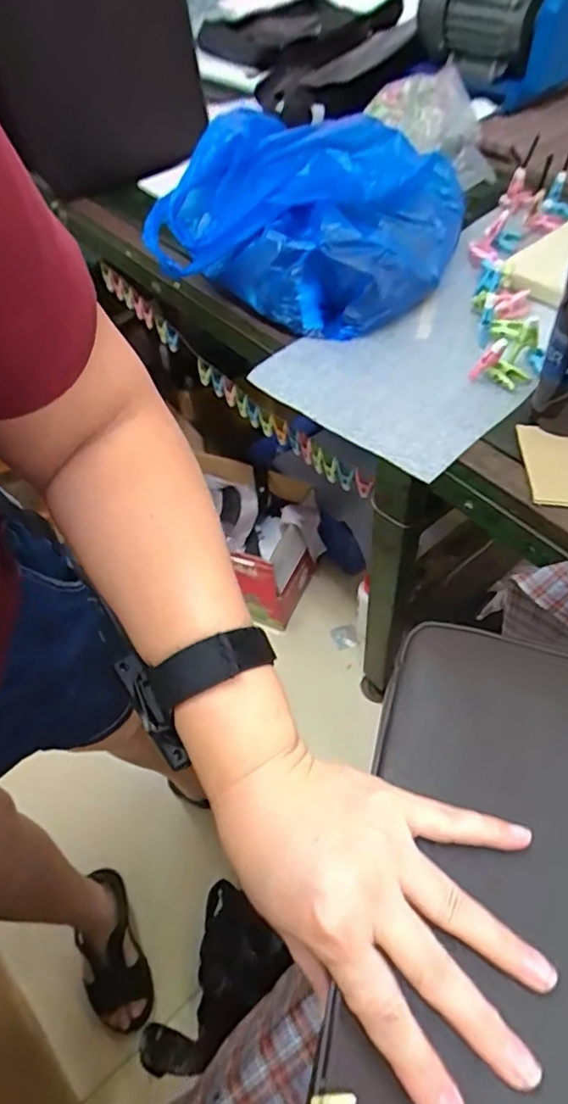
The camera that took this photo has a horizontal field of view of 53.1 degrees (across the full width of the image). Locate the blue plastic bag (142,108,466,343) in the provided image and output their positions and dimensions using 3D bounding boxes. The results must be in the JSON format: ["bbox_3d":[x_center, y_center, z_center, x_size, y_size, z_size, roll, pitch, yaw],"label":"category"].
[{"bbox_3d":[0.053,-0.429,0.712,0.314,0.157,0.319,15,56,15],"label":"blue plastic bag"}]

